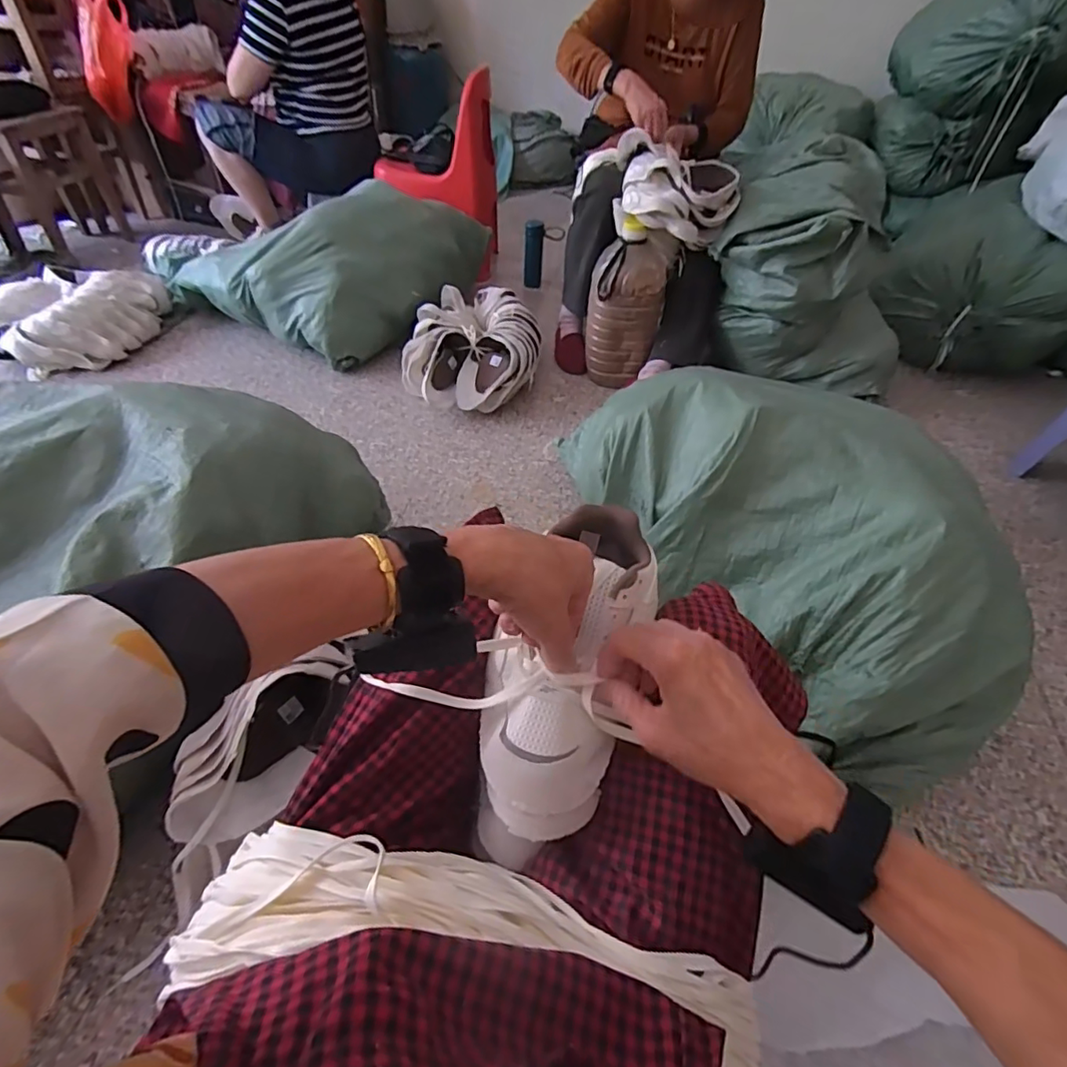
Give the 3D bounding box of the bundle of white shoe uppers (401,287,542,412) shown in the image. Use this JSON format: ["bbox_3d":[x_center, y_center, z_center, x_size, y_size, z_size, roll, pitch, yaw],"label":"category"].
[{"bbox_3d":[-0.154,-0.502,1.482,0.329,0.154,0.374,6,46,1],"label":"bundle of white shoe uppers"}]

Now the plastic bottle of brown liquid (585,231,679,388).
[{"bbox_3d":[0.246,-0.589,1.464,0.200,0.347,0.170,8,46,4],"label":"plastic bottle of brown liquid"}]

